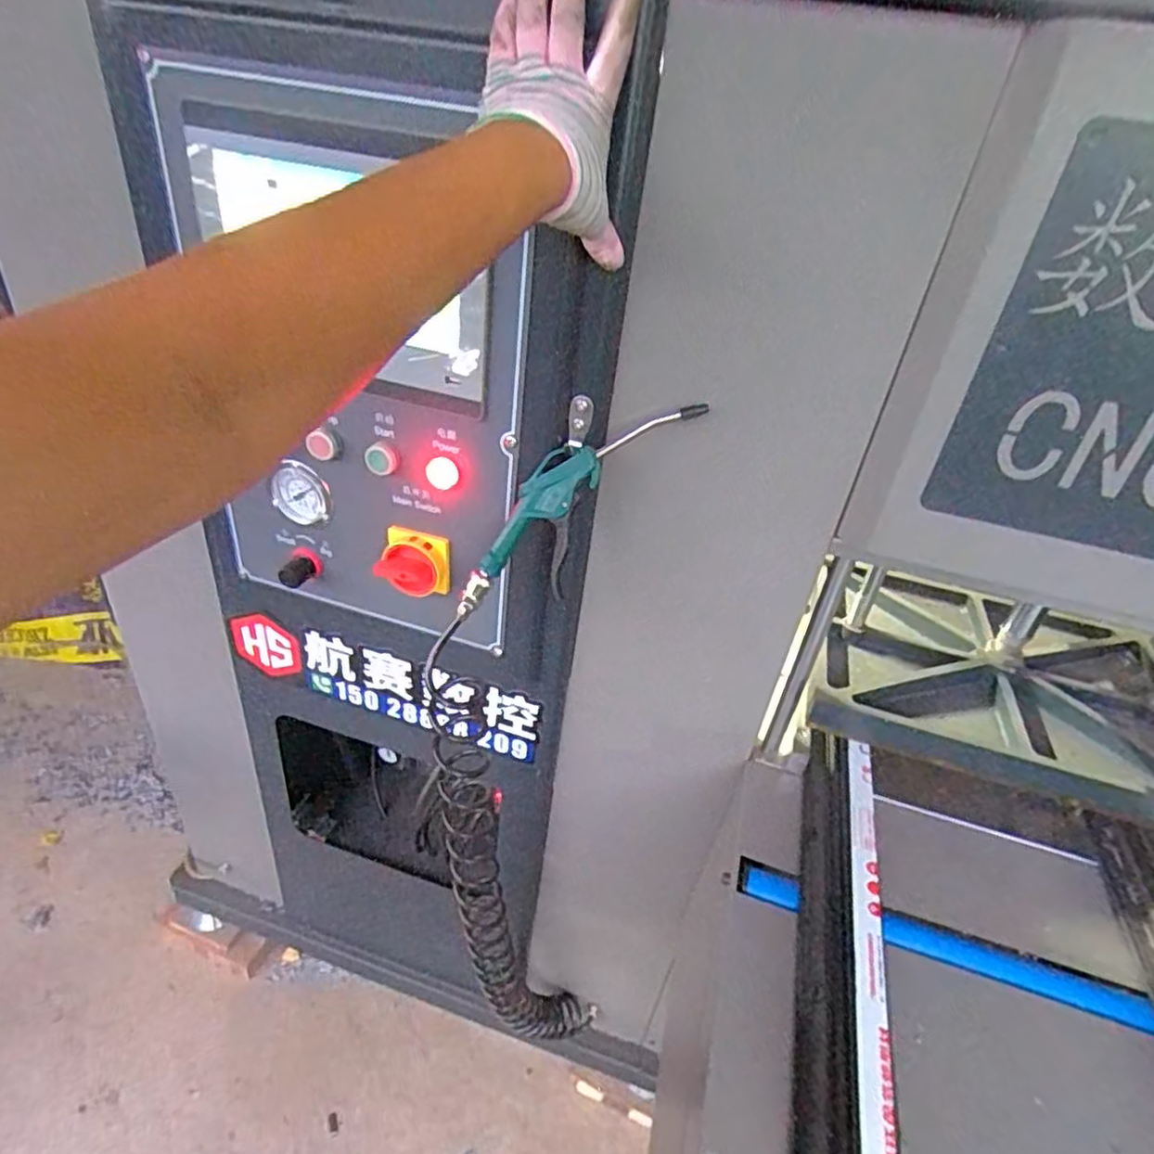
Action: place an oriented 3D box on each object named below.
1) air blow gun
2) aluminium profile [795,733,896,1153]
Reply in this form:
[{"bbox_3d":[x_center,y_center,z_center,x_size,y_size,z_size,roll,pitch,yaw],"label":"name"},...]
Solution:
[{"bbox_3d":[-0.007,-0.063,0.631,0.088,0.293,0.058,36,17,-34],"label":"air blow gun"},{"bbox_3d":[0.231,0.302,0.599,0.057,0.083,0.475,15,35,11],"label":"aluminium profile"}]

